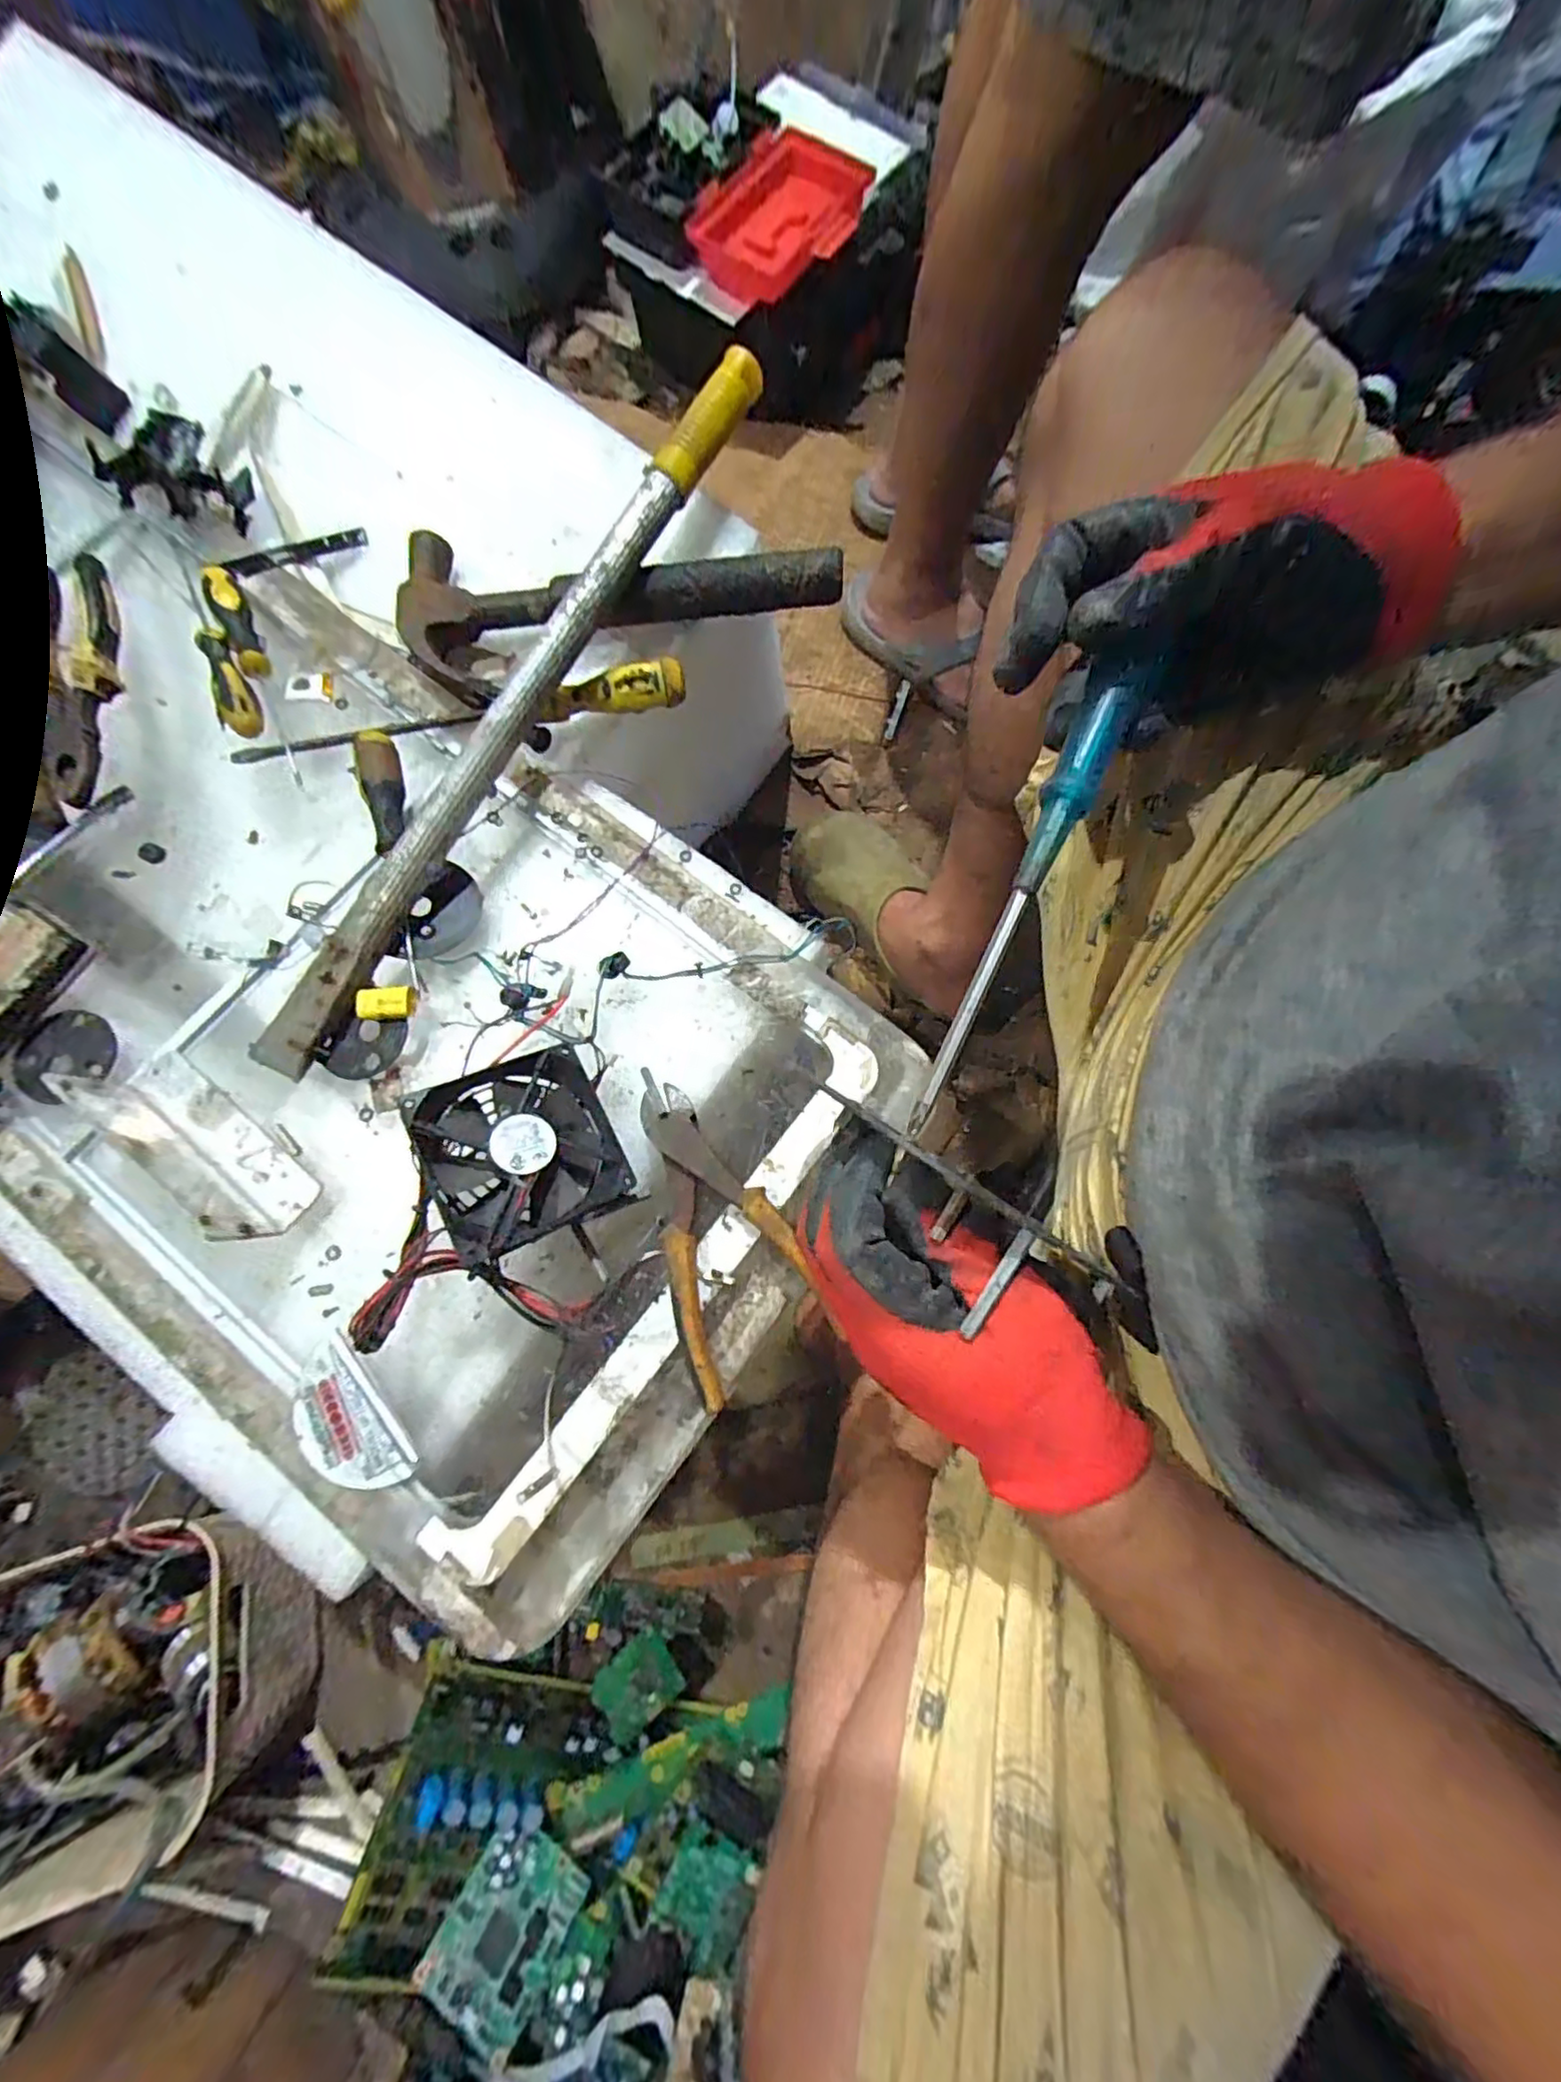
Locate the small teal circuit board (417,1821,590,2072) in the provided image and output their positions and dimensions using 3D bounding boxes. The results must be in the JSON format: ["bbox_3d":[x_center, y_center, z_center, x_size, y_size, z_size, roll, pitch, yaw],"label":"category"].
[{"bbox_3d":[-0.205,0.662,0.499,0.083,0.015,0.091,33,42,8],"label":"small teal circuit board"}]

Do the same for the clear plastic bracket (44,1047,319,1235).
[{"bbox_3d":[-0.332,0.057,0.373,0.136,0.046,0.054,32,80,5],"label":"clear plastic bracket"}]

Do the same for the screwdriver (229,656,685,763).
[{"bbox_3d":[-0.214,-0.216,0.443,0.300,0.028,0.031,-12,79,-4],"label":"screwdriver"}]

